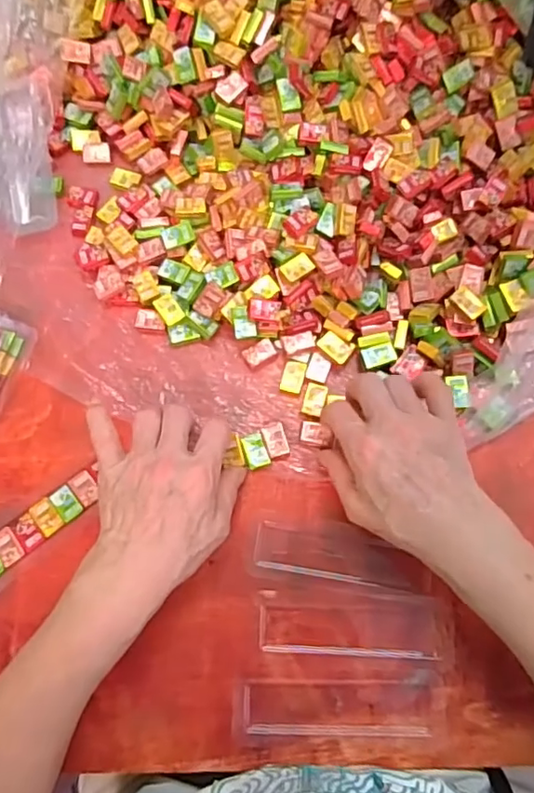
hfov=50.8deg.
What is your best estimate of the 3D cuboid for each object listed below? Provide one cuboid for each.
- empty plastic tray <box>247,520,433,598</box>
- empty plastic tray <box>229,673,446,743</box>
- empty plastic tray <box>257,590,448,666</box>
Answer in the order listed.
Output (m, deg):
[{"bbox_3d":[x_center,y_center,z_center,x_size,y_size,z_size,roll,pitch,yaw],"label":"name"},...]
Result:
[{"bbox_3d":[0.054,0.115,0.408,0.126,0.010,0.043,7,74,4],"label":"empty plastic tray"},{"bbox_3d":[0.049,0.210,0.376,0.140,0.008,0.041,-2,73,2],"label":"empty plastic tray"},{"bbox_3d":[0.058,0.162,0.392,0.127,0.013,0.045,1,73,3],"label":"empty plastic tray"}]

